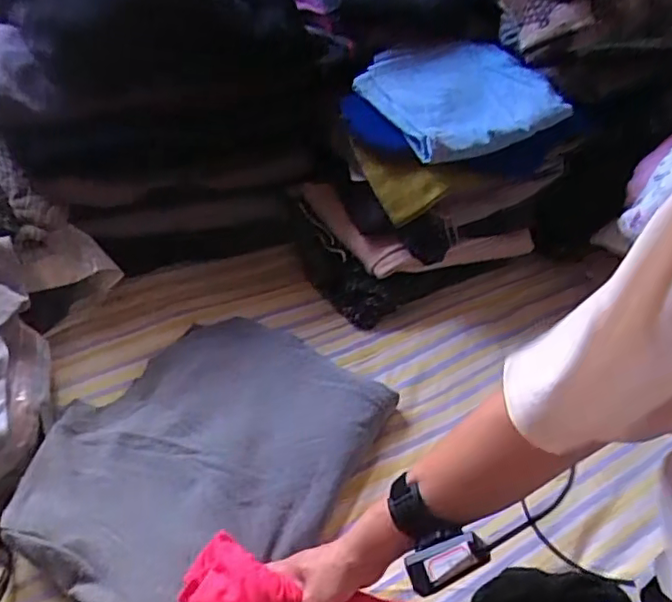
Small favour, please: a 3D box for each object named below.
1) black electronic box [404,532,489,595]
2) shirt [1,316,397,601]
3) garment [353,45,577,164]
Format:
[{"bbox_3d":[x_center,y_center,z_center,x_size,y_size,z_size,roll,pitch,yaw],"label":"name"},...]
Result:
[{"bbox_3d":[0.095,0.226,0.523,0.072,0.028,0.030,-32,43,13],"label":"black electronic box"},{"bbox_3d":[-0.162,0.179,0.727,0.347,0.046,0.446,24,45,19],"label":"shirt"},{"bbox_3d":[0.191,-0.330,0.963,0.285,0.063,0.240,-20,48,-26],"label":"garment"}]

